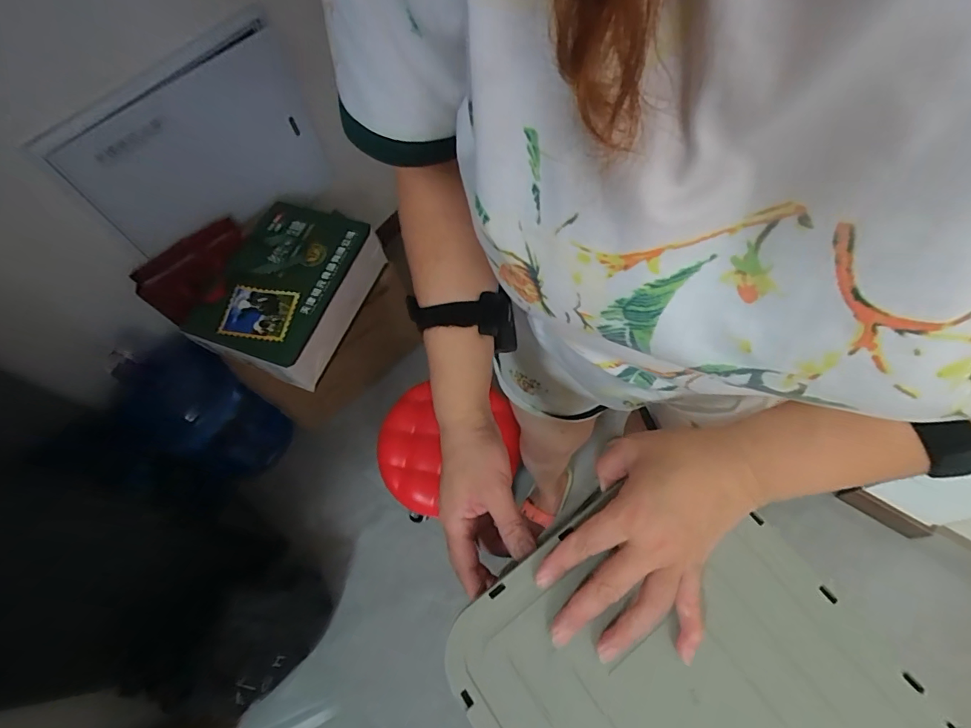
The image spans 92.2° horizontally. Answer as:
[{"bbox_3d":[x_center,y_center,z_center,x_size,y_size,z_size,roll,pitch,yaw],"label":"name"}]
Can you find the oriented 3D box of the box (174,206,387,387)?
[{"bbox_3d":[-0.447,-0.166,1.041,0.289,0.149,0.353,18,65,13],"label":"box"}]

